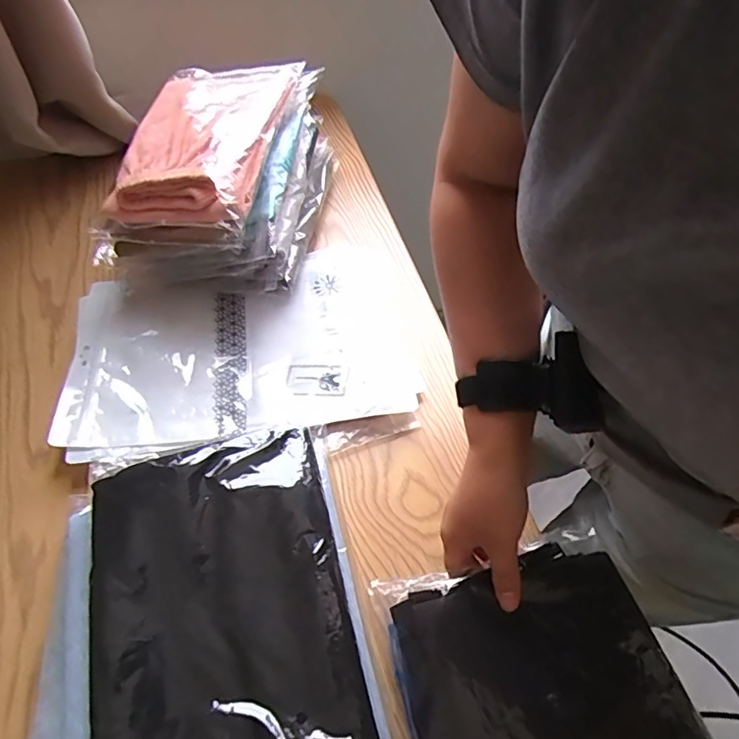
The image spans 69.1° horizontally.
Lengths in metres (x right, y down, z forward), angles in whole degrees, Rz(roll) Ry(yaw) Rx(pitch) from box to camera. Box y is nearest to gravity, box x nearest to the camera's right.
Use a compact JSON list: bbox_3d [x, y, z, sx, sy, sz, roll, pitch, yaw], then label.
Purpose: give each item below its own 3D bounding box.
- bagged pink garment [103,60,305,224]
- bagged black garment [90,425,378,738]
[{"bbox_3d":[-0.185,-0.274,0.607,0.162,0.039,0.274,8,57,4],"label":"bagged pink garment"},{"bbox_3d":[-0.110,0.182,0.405,0.176,0.025,0.274,-12,59,-8],"label":"bagged black garment"}]

